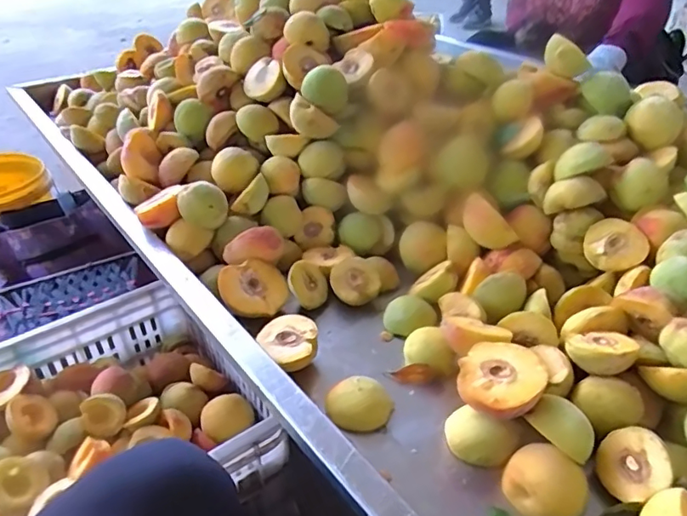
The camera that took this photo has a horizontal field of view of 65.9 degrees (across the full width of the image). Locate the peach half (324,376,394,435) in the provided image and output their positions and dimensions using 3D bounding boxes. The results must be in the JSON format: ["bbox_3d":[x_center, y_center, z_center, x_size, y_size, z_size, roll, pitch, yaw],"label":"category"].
[{"bbox_3d":[0.014,0.135,0.487,0.058,0.026,0.043,11,38,16],"label":"peach half"}]

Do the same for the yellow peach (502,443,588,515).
[{"bbox_3d":[0.160,0.177,0.419,0.058,0.032,0.053,-1,36,0],"label":"yellow peach"}]

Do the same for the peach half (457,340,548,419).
[{"bbox_3d":[0.134,0.105,0.456,0.069,0.028,0.075,-1,36,0],"label":"peach half"}]

